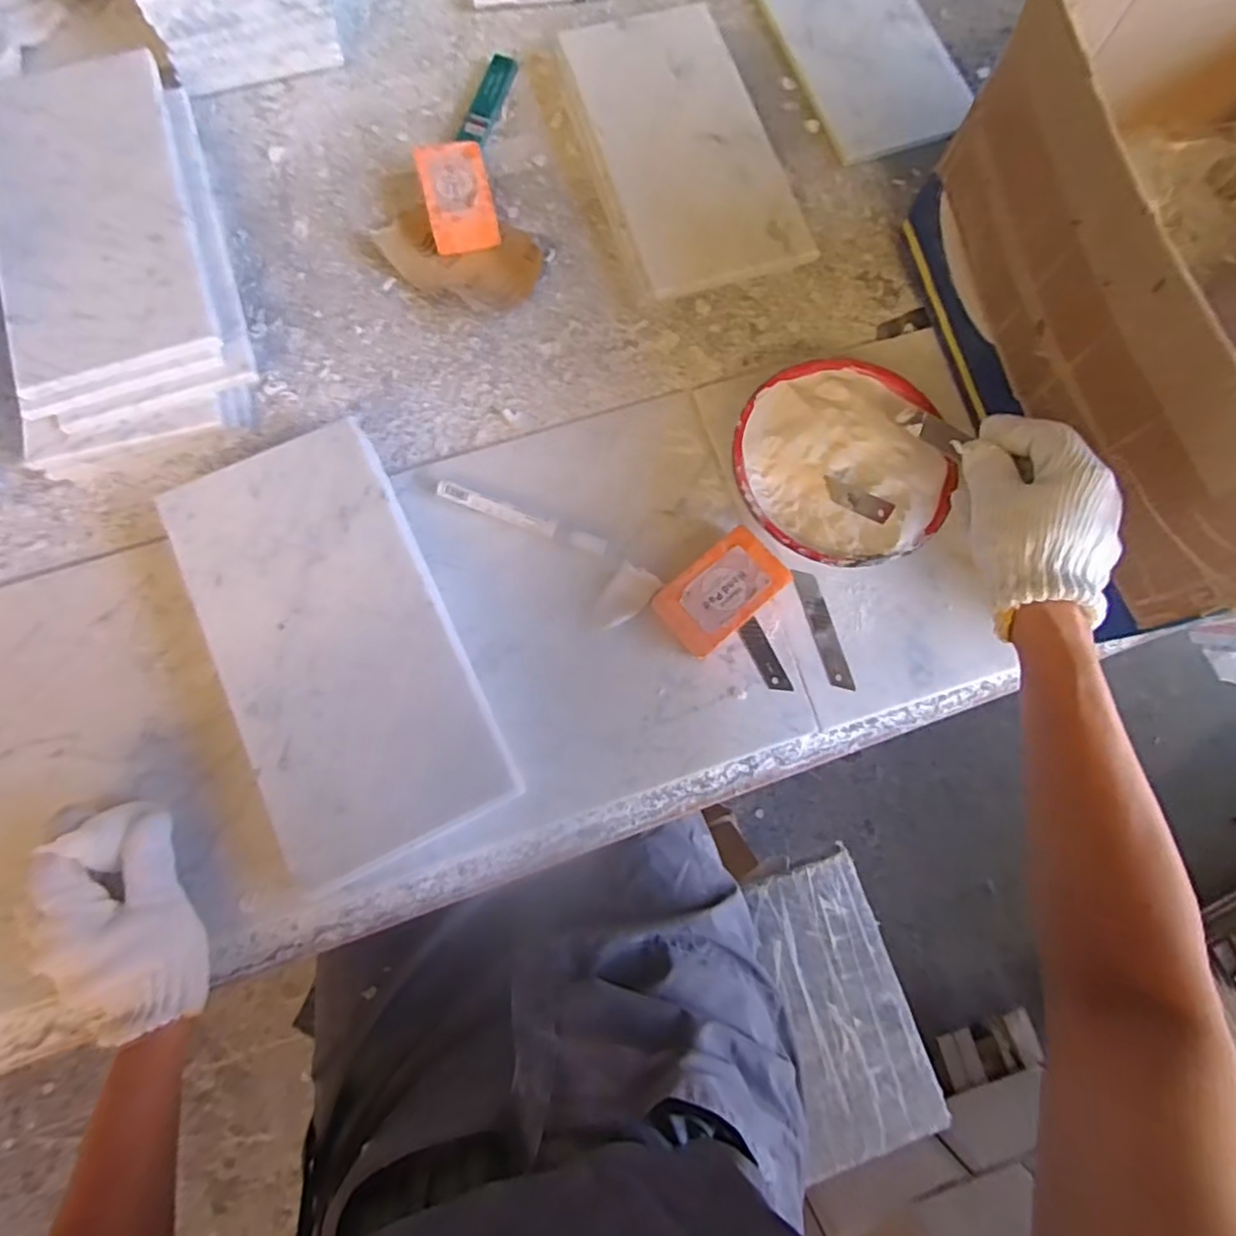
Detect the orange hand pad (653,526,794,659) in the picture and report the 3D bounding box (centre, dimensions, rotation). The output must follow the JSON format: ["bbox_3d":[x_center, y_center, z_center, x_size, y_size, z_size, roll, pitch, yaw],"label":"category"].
[{"bbox_3d":[0.078,-0.019,0.474,0.094,0.026,0.059,-39,81,-10],"label":"orange hand pad"}]

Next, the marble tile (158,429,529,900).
[{"bbox_3d":[-0.197,0.015,0.433,0.152,0.009,0.296,-25,79,-7],"label":"marble tile"}]

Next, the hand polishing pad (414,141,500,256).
[{"bbox_3d":[-0.144,-0.379,0.565,0.057,0.031,0.089,-13,77,-4],"label":"hand polishing pad"}]

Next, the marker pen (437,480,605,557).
[{"bbox_3d":[-0.076,-0.079,0.495,0.140,0.010,0.015,20,77,3],"label":"marker pen"}]

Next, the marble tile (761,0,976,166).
[{"bbox_3d":[0.239,-0.601,0.635,0.145,0.012,0.308,-17,78,-5],"label":"marble tile"}]

